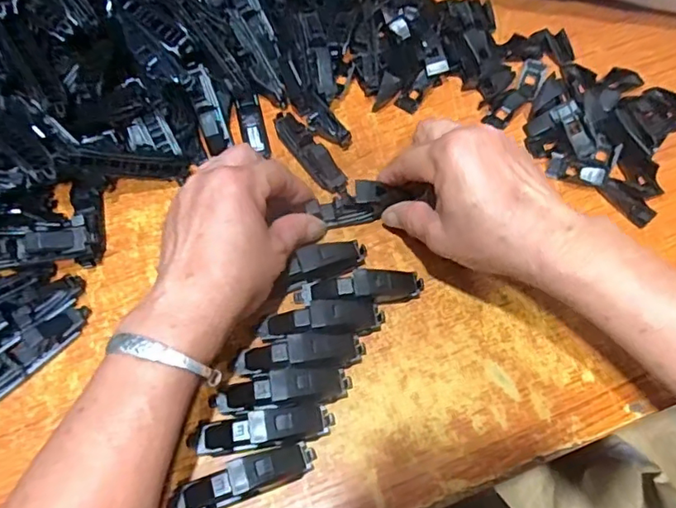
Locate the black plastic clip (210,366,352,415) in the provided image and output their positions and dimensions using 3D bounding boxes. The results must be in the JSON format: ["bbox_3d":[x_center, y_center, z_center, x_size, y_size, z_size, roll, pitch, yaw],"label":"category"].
[{"bbox_3d":[-0.033,0.080,0.325,0.082,0.021,0.021,-6,64,-4],"label":"black plastic clip"}]

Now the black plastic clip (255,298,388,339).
[{"bbox_3d":[-0.010,0.040,0.343,0.079,0.021,0.020,-4,64,-4],"label":"black plastic clip"}]

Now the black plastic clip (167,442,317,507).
[{"bbox_3d":[-0.053,0.124,0.304,0.081,0.021,0.019,-17,65,-10],"label":"black plastic clip"}]

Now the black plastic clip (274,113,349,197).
[{"bbox_3d":[-0.021,-0.075,0.408,0.019,0.014,0.083,-32,69,-16],"label":"black plastic clip"}]

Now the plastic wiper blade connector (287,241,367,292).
[{"bbox_3d":[-0.007,0.005,0.364,0.054,0.021,0.018,-15,65,-9],"label":"plastic wiper blade connector"}]

